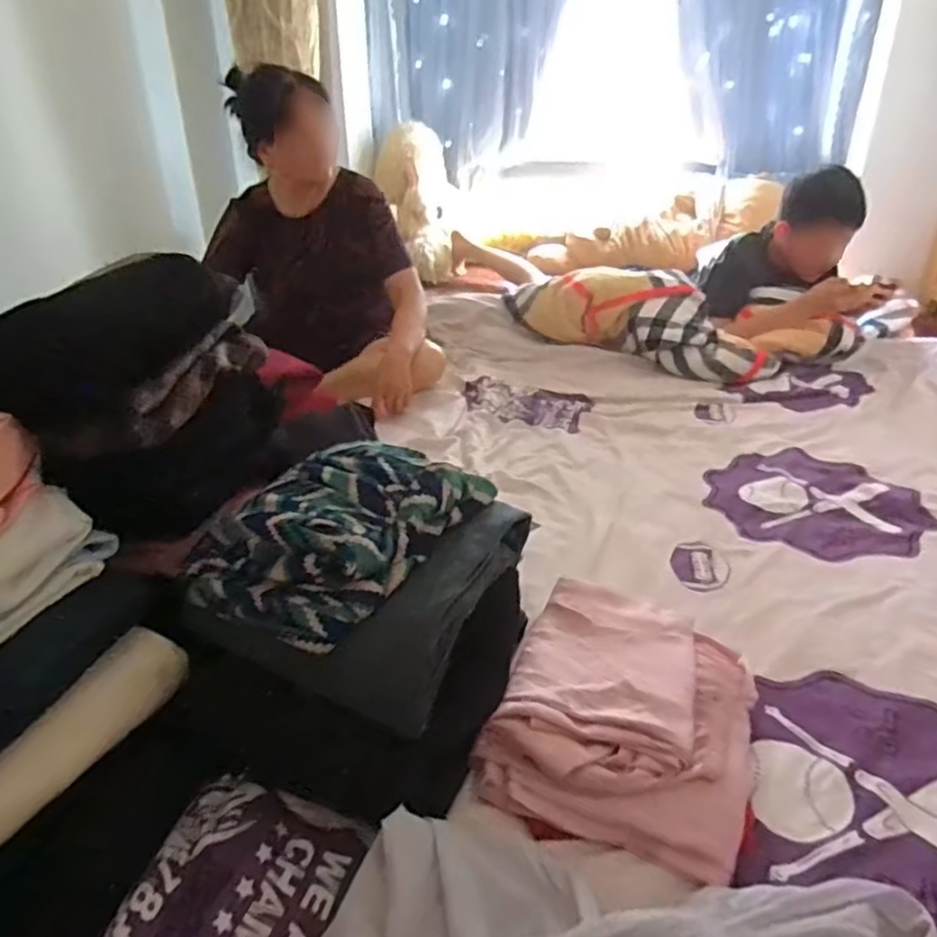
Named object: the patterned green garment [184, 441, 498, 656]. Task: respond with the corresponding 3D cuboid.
[{"bbox_3d":[-0.124,0.053,0.659,0.183,0.075,0.249,14,31,26],"label":"patterned green garment"}]

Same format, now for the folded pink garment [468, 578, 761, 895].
[{"bbox_3d":[0.156,0.228,0.661,0.226,0.056,0.266,10,29,20],"label":"folded pink garment"}]

